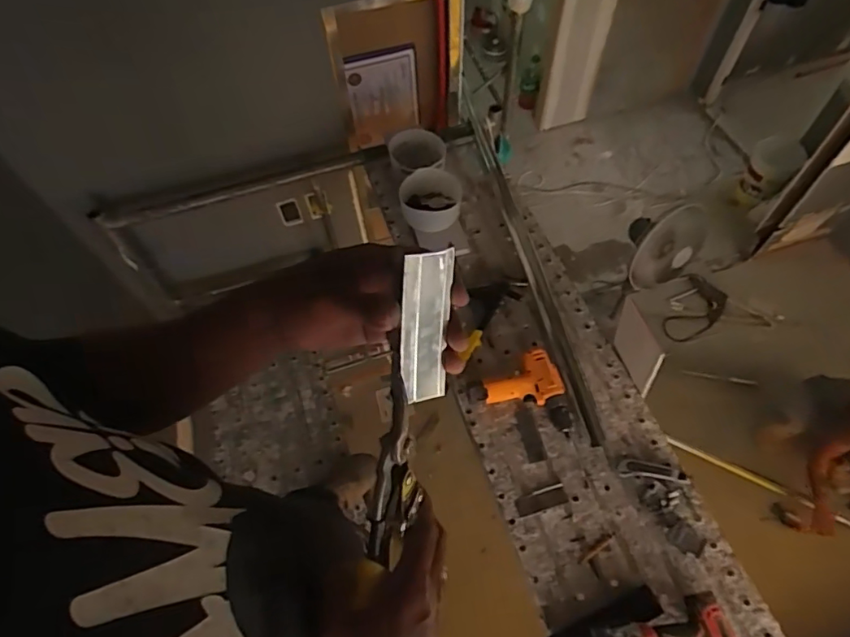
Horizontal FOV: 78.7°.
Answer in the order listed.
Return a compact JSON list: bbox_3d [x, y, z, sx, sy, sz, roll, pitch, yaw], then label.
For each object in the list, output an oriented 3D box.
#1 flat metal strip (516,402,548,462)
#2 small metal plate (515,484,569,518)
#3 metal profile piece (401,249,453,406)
[{"bbox_3d":[0.223,0.242,1.099,0.043,0.007,0.122,-10,68,-6],"label":"flat metal strip"},{"bbox_3d":[0.231,0.364,1.031,0.102,0.004,0.040,-17,60,-4],"label":"small metal plate"},{"bbox_3d":[0.000,0.008,0.342,0.030,0.105,0.019,5,21,5],"label":"metal profile piece"}]

